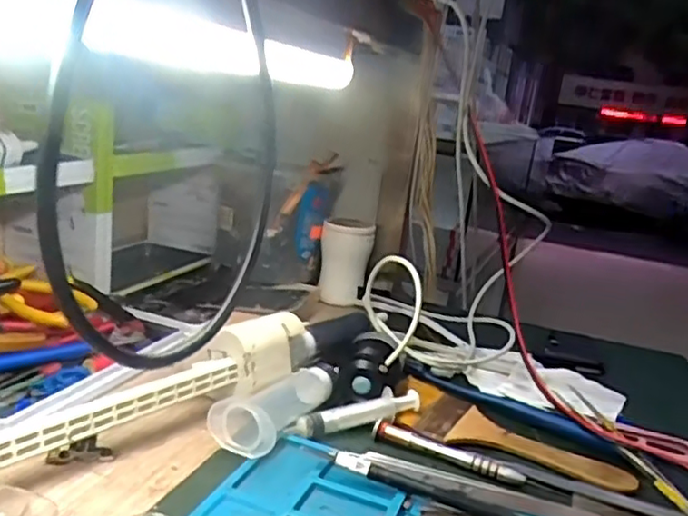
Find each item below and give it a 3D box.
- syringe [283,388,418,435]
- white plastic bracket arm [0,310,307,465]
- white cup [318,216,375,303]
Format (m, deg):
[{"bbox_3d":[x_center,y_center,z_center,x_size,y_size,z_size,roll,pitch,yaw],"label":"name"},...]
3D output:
[{"bbox_3d":[0.009,0.097,0.416,0.090,0.016,0.014,-2,18,-33],"label":"syringe"},{"bbox_3d":[-0.104,0.072,0.381,0.218,0.046,0.046,-8,21,-45],"label":"white plastic bracket arm"},{"bbox_3d":[0.001,0.003,0.669,0.053,0.084,0.044,8,15,1],"label":"white cup"}]

